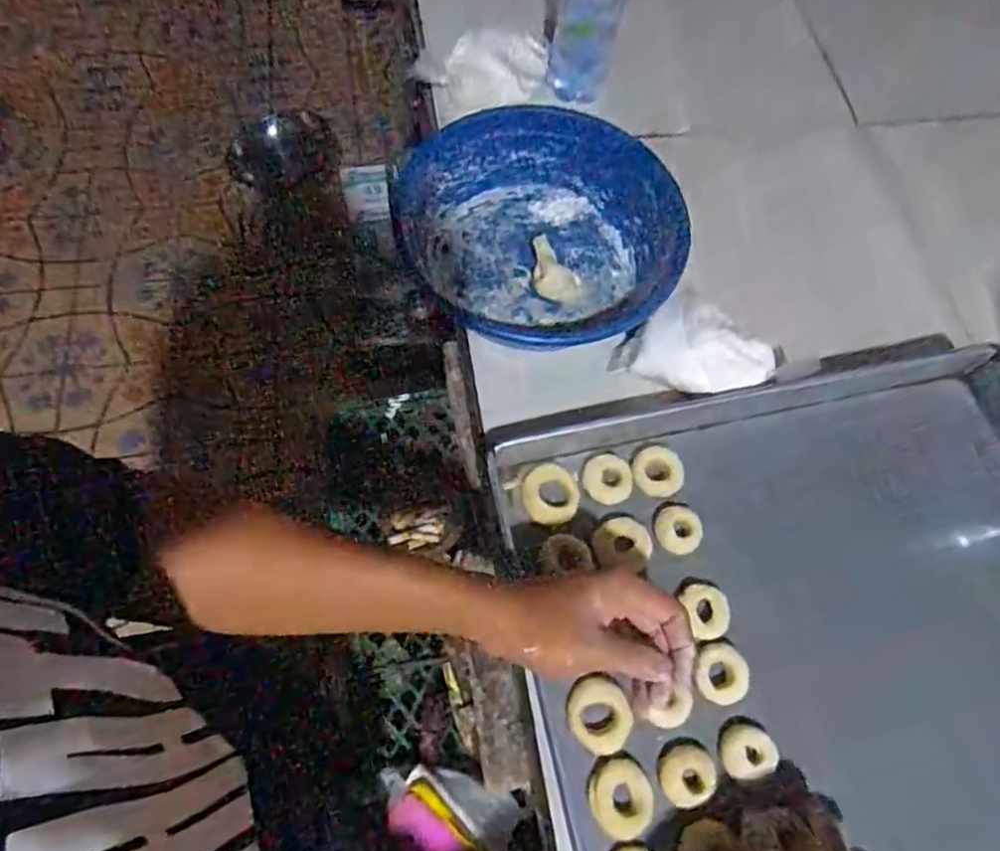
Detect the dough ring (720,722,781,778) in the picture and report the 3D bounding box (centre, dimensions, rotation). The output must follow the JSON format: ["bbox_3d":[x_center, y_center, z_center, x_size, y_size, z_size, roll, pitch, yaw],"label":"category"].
[{"bbox_3d":[0.180,0.237,0.487,0.037,0.012,0.034,1,64,-3],"label":"dough ring"}]

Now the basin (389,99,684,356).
[{"bbox_3d":[0.047,-0.185,0.647,0.273,0.069,0.244,-2,64,-5],"label":"basin"}]

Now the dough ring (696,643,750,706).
[{"bbox_3d":[0.169,0.189,0.507,0.037,0.011,0.043,19,64,6],"label":"dough ring"}]

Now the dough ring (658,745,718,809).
[{"bbox_3d":[0.135,0.250,0.479,0.043,0.011,0.037,-14,66,-10],"label":"dough ring"}]

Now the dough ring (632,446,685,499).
[{"bbox_3d":[0.133,0.038,0.565,0.039,0.012,0.042,1,64,-3],"label":"dough ring"}]

